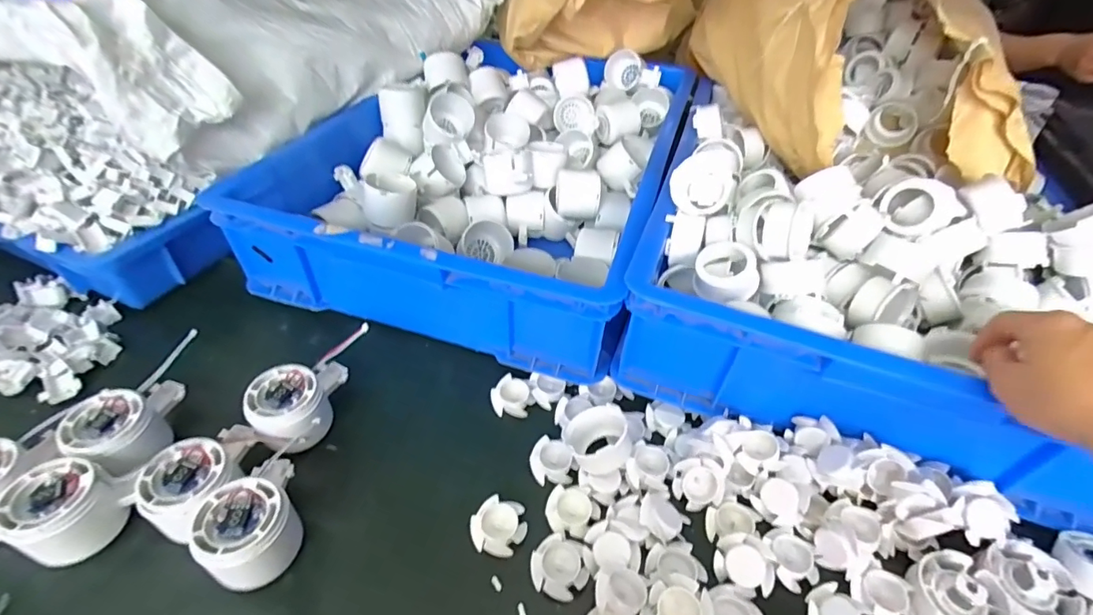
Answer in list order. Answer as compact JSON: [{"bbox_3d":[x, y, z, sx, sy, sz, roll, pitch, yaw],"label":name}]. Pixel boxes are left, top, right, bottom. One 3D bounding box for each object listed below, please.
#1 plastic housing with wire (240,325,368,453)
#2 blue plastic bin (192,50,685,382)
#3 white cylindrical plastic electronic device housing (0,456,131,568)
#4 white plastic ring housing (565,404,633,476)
[{"bbox_3d":[-0.206,0.074,0.431,0.062,0.068,0.112,14,45,12],"label":"plastic housing with wire"},{"bbox_3d":[-0.056,-0.204,0.646,0.414,0.109,0.554,13,45,12],"label":"blue plastic bin"},{"bbox_3d":[-0.335,0.140,0.350,0.053,0.051,0.054,1,44,-1],"label":"white cylindrical plastic electronic device housing"},{"bbox_3d":[0.046,0.111,0.419,0.055,0.023,0.052,1,49,-1],"label":"white plastic ring housing"}]

